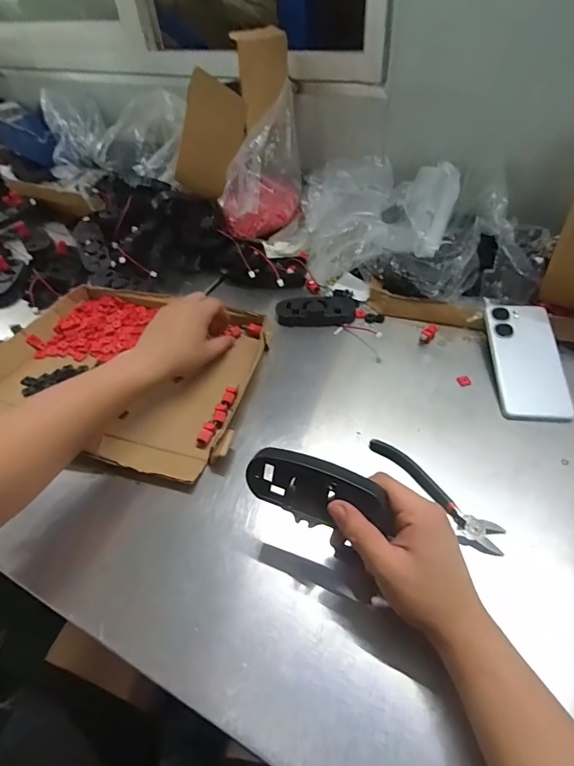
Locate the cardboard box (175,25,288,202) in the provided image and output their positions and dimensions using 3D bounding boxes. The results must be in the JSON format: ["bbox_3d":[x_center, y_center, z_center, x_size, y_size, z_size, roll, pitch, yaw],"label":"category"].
[{"bbox_3d":[-0.103,-0.451,0.664,0.261,0.108,0.105,-44,47,21],"label":"cardboard box"}]

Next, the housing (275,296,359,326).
[{"bbox_3d":[0.045,-0.110,0.602,0.114,0.014,0.066,1,48,6],"label":"housing"}]

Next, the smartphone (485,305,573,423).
[{"bbox_3d":[0.288,-0.031,0.493,0.074,0.009,0.164,3,58,12],"label":"smartphone"}]

